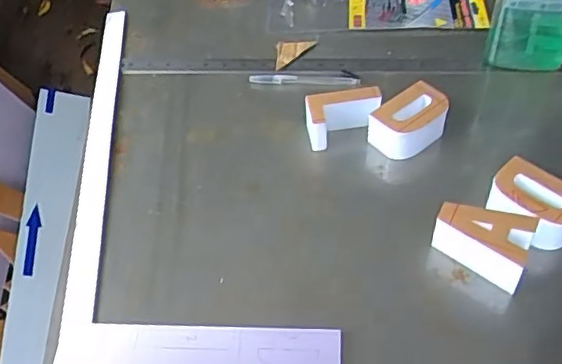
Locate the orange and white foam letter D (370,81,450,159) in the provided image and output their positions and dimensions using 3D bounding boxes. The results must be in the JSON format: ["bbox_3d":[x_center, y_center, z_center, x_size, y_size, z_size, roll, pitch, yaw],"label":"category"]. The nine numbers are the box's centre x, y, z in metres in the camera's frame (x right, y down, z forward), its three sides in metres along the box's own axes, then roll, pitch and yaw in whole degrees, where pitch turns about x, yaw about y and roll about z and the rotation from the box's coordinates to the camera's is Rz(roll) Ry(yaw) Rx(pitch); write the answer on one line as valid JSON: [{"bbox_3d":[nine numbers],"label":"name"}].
[{"bbox_3d":[0.143,-0.064,0.663,0.090,0.046,0.058,-33,55,-23],"label":"orange and white foam letter D"}]

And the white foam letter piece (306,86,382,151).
[{"bbox_3d":[0.070,-0.073,0.672,0.085,0.045,0.052,-4,49,0],"label":"white foam letter piece"}]

